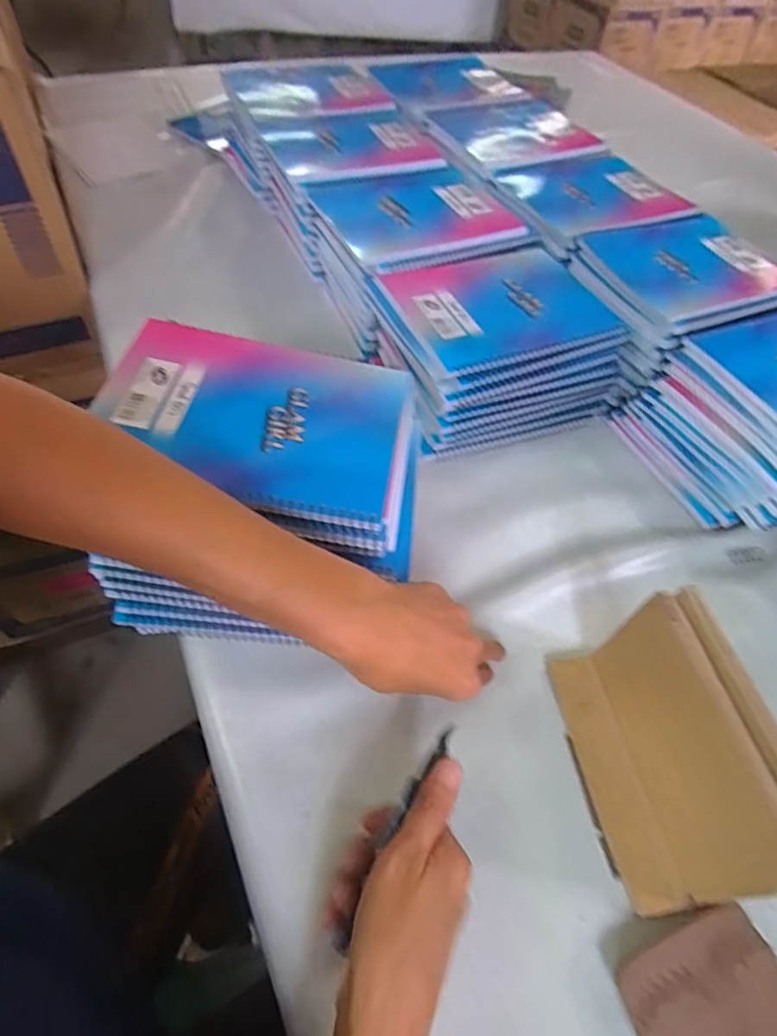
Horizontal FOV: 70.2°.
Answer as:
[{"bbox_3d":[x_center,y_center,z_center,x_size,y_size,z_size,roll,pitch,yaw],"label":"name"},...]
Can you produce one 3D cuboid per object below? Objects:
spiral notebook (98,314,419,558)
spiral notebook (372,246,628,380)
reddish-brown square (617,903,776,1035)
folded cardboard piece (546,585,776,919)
[{"bbox_3d":[-0.085,-0.065,0.374,0.199,0.015,0.147,8,55,-4],"label":"spiral notebook"},{"bbox_3d":[0.107,-0.204,0.531,0.200,0.012,0.152,-18,56,-18],"label":"spiral notebook"},{"bbox_3d":[0.177,0.273,0.297,0.089,0.024,0.086,-11,54,-14],"label":"reddish-brown square"},{"bbox_3d":[0.167,0.138,0.336,0.065,0.113,0.161,-7,53,-11],"label":"folded cardboard piece"}]

